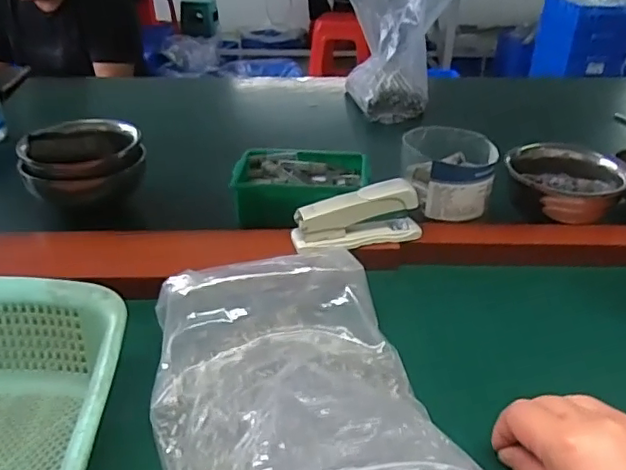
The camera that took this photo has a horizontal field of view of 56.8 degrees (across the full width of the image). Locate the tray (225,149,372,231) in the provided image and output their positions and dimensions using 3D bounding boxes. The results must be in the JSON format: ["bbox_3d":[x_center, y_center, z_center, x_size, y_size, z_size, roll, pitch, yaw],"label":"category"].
[{"bbox_3d":[-0.011,-0.052,0.643,0.147,0.052,0.102,4,31,4],"label":"tray"}]

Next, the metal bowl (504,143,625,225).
[{"bbox_3d":[0.268,-0.058,0.624,0.110,0.054,0.110,1,31,0],"label":"metal bowl"}]

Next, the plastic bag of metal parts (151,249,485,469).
[{"bbox_3d":[-0.007,0.107,0.363,0.171,0.071,0.228,-9,32,-16],"label":"plastic bag of metal parts"}]

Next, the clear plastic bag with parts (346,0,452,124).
[{"bbox_3d":[0.139,-0.323,0.919,0.199,0.216,0.174,4,31,5],"label":"clear plastic bag with parts"}]

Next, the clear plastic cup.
[{"bbox_3d":[0.145,-0.069,0.623,0.099,0.063,0.110,7,31,9],"label":"clear plastic cup"}]

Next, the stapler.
[{"bbox_3d":[0.042,-0.018,0.546,0.120,0.055,0.028,-8,32,-15],"label":"stapler"}]

